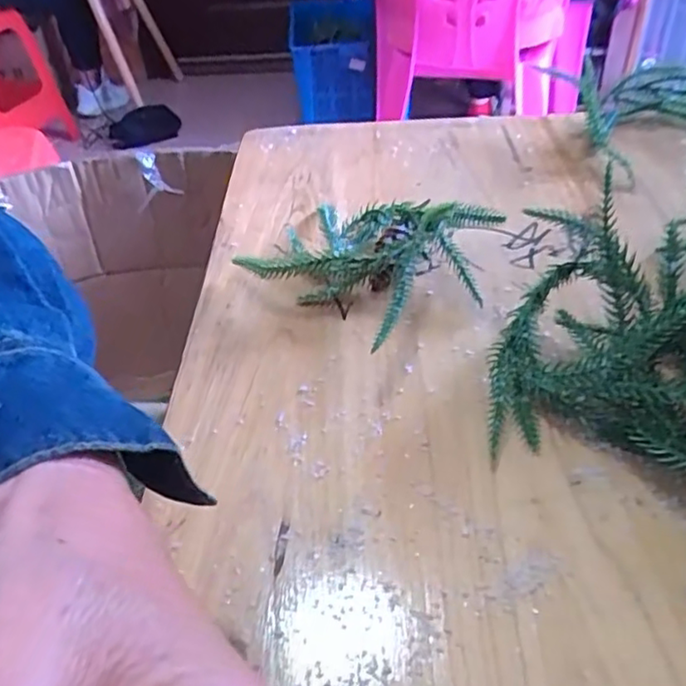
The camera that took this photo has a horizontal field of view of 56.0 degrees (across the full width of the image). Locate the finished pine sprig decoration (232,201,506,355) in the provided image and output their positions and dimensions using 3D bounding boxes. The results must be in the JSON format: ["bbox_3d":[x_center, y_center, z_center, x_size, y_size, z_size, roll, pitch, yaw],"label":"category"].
[{"bbox_3d":[0.012,-0.051,0.344,0.100,0.049,0.123,-30,47,-25],"label":"finished pine sprig decoration"}]

